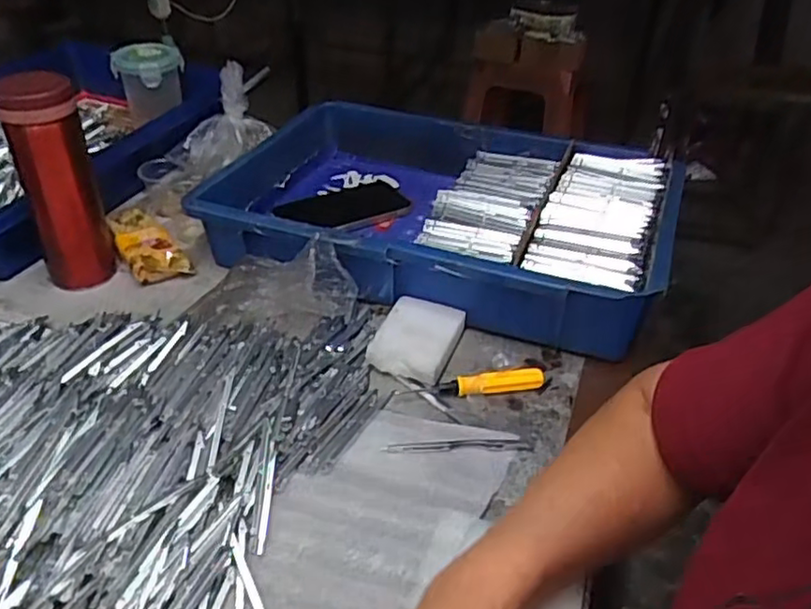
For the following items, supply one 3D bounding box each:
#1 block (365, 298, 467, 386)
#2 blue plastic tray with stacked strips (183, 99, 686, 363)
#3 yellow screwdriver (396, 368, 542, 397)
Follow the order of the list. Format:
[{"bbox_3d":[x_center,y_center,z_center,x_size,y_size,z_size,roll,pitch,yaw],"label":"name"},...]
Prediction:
[{"bbox_3d":[0.011,0.030,0.560,0.062,0.028,0.077,17,39,18],"label":"block"},{"bbox_3d":[0.036,-0.098,0.671,0.429,0.084,0.279,15,38,16],"label":"blue plastic tray with stacked strips"},{"bbox_3d":[0.051,0.061,0.513,0.111,0.019,0.011,-2,37,-6],"label":"yellow screwdriver"}]

